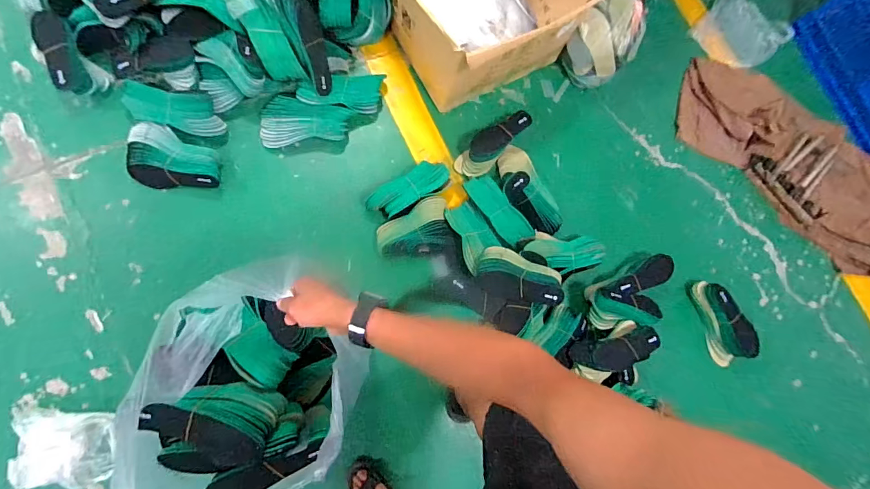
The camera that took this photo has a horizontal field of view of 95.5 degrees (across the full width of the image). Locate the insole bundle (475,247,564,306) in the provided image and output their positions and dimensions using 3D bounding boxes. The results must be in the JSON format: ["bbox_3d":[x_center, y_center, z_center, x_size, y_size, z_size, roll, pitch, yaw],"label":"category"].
[{"bbox_3d":[0.266,0.102,1.228,0.256,0.069,0.142,17,77,-4],"label":"insole bundle"}]

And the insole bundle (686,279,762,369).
[{"bbox_3d":[0.998,0.267,1.367,0.136,0.077,0.313,-22,82,-11],"label":"insole bundle"}]

